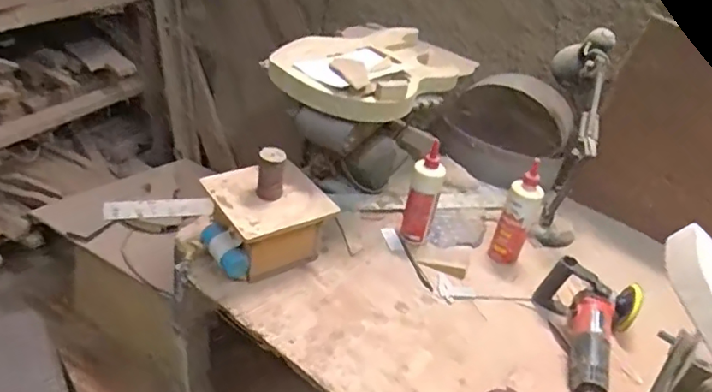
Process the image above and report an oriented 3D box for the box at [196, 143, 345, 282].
[{"bbox_3d":[-0.171,0.026,1.059,0.213,0.215,0.176,-14,42,-30],"label":"box"}]

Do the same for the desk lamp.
[{"bbox_3d":[0.484,-0.127,1.238,0.105,0.442,0.289,11,35,2],"label":"desk lamp"}]

